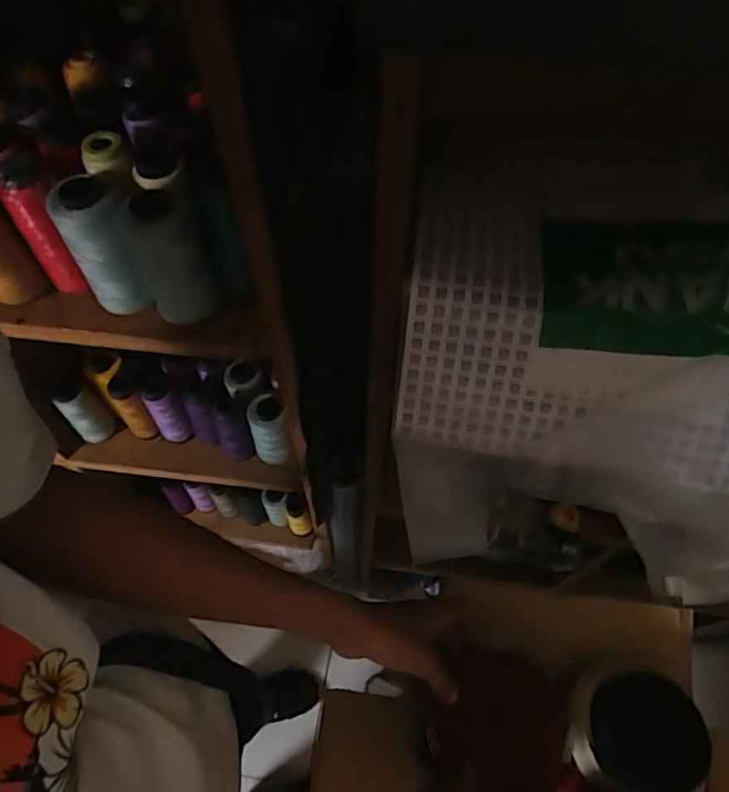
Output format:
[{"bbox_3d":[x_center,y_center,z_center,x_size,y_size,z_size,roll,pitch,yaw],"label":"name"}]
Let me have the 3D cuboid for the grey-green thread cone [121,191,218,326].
[{"bbox_3d":[-0.149,-0.106,0.427,0.053,0.102,0.041,-23,63,-13],"label":"grey-green thread cone"}]

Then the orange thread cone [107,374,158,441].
[{"bbox_3d":[-0.303,0.021,0.731,0.047,0.115,0.044,-37,67,-20],"label":"orange thread cone"}]

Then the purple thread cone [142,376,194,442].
[{"bbox_3d":[-0.262,0.027,0.731,0.045,0.113,0.045,-28,64,-15],"label":"purple thread cone"}]

